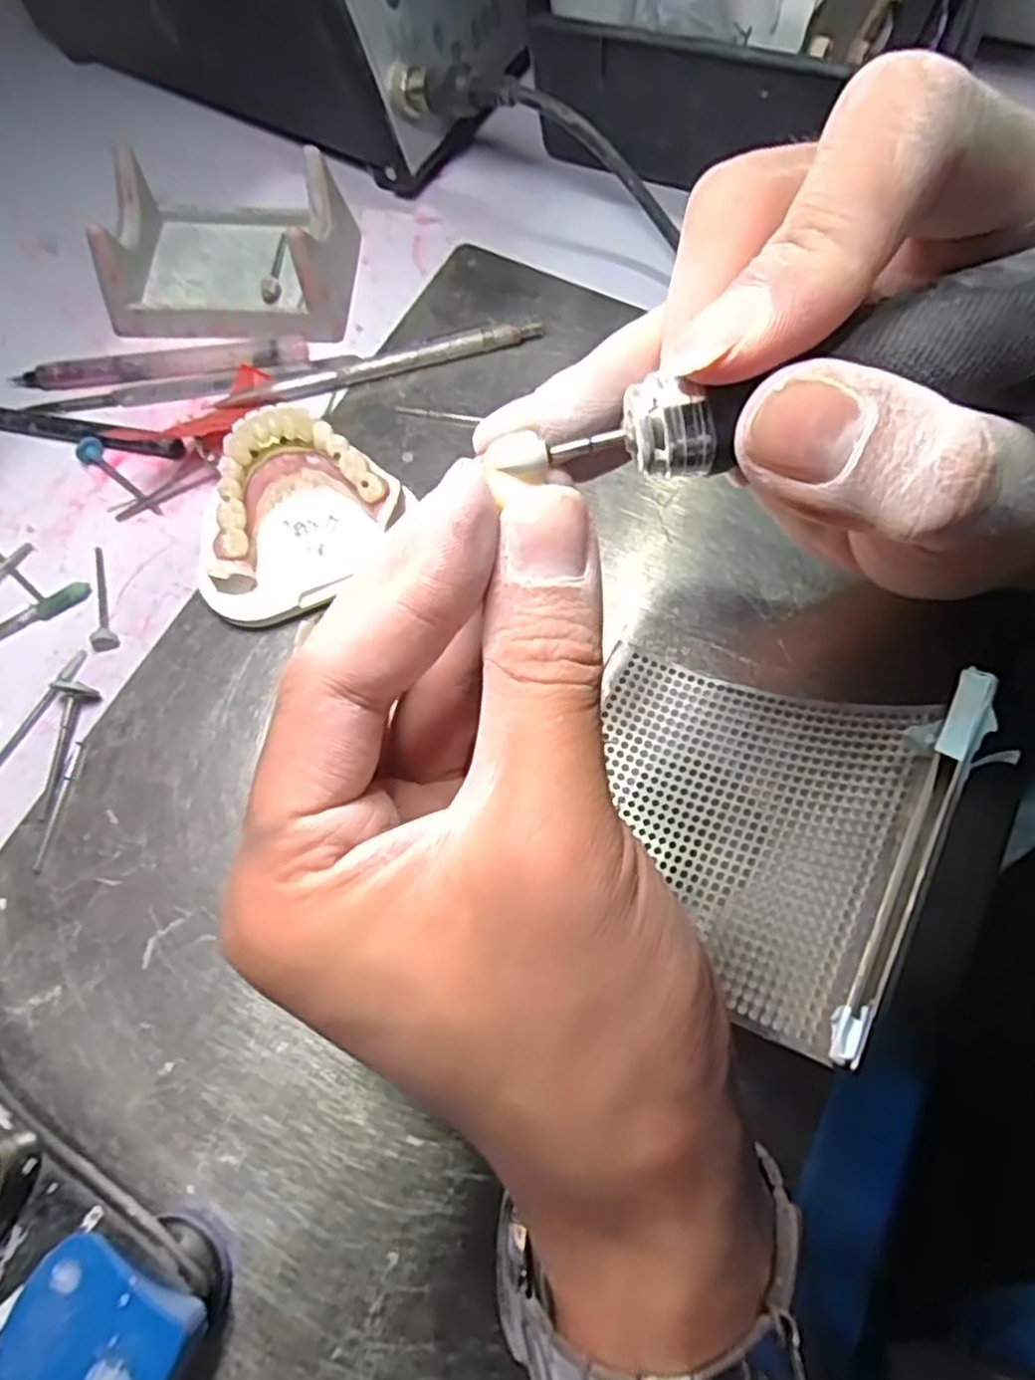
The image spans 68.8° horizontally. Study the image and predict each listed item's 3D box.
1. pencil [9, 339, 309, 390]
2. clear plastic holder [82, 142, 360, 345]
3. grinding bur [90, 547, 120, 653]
[{"bbox_3d":[-0.148,-0.136,0.315,0.117,0.006,0.012,-8,69,-2],"label":"pencil"},{"bbox_3d":[-0.120,-0.189,0.319,0.099,0.038,0.071,2,69,2],"label":"clear plastic holder"},{"bbox_3d":[-0.156,-0.035,0.280,0.008,0.007,0.045,-16,70,-5],"label":"grinding bur"}]

